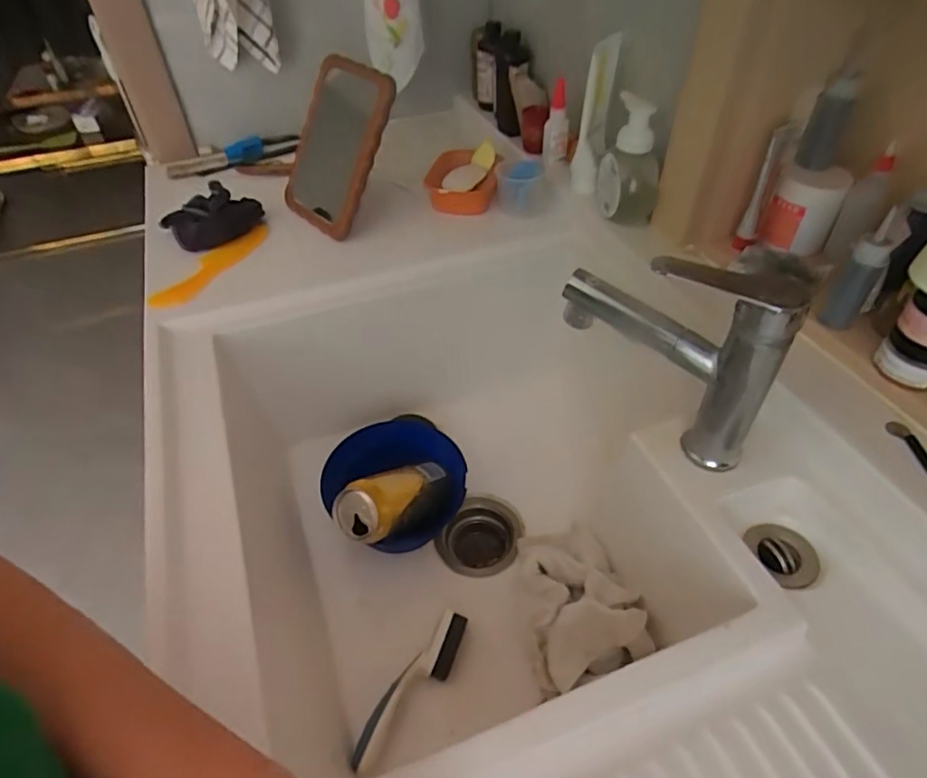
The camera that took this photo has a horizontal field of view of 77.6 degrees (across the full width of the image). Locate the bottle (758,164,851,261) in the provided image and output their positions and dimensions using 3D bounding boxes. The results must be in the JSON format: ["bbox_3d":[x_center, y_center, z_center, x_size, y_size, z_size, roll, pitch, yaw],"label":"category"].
[{"bbox_3d":[0.364,-0.188,0.623,0.066,0.084,0.058,24,52,24],"label":"bottle"}]

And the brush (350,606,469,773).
[{"bbox_3d":[-0.052,0.298,0.576,0.036,0.027,0.165,30,54,28],"label":"brush"}]

